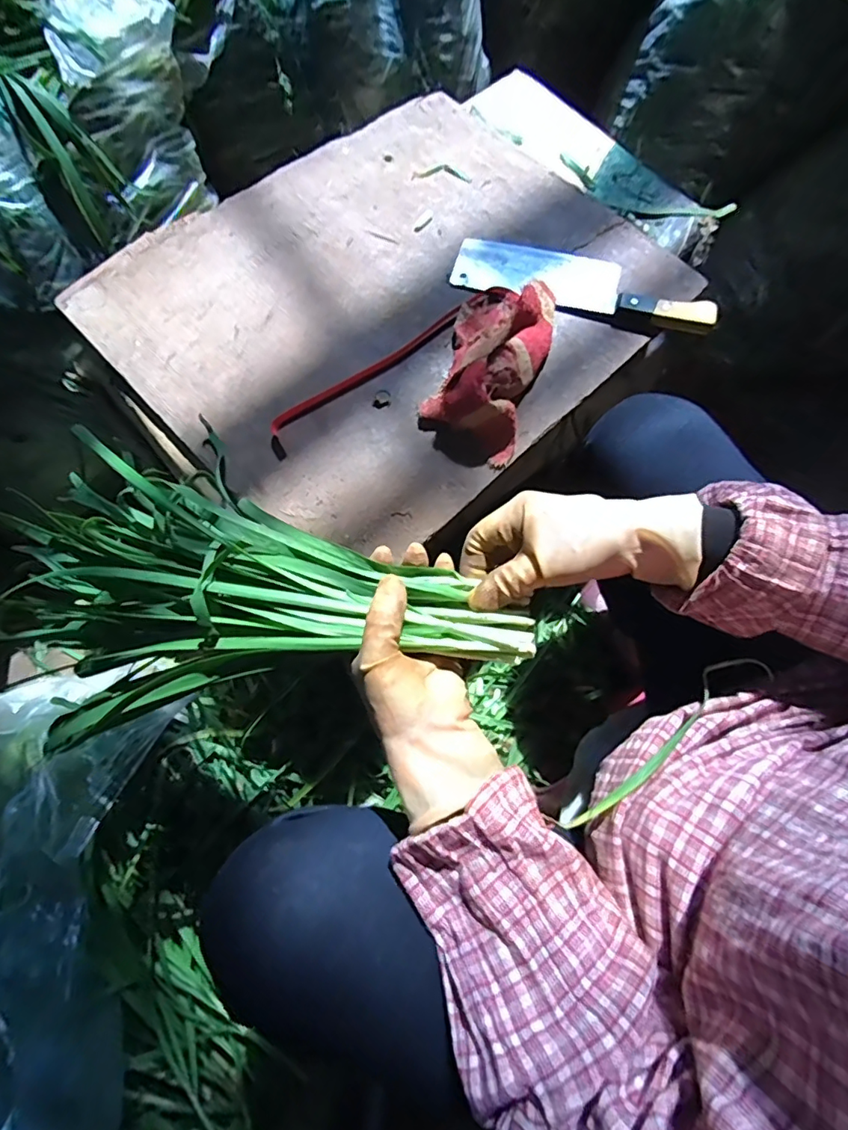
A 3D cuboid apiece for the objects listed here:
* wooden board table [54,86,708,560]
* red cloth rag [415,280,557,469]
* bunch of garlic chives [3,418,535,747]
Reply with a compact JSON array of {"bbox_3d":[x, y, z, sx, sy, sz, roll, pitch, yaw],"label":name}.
[{"bbox_3d":[-0.039,-0.292,0.558,0.519,0.027,0.458,-41,77,-13],"label":"wooden board table"},{"bbox_3d":[0.067,-0.205,0.498,0.095,0.047,0.191,20,72,6],"label":"red cloth rag"},{"bbox_3d":[-0.110,0.022,0.359,0.359,0.060,0.191,5,72,4],"label":"bunch of garlic chives"}]

